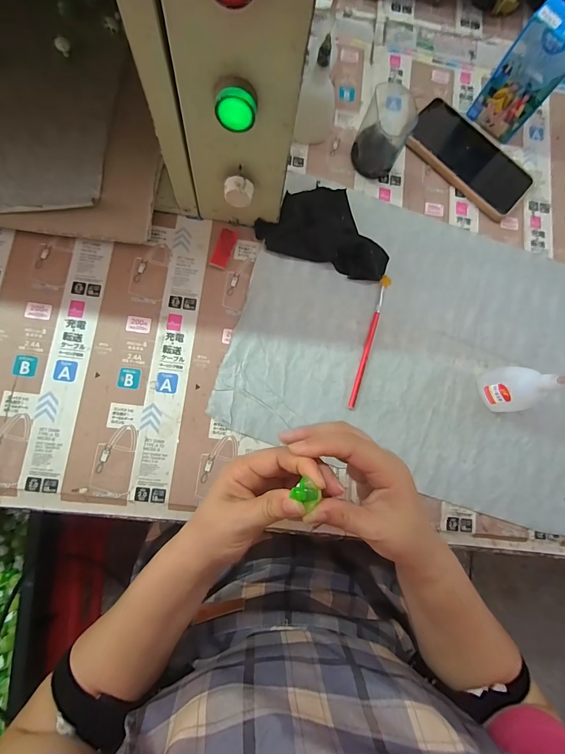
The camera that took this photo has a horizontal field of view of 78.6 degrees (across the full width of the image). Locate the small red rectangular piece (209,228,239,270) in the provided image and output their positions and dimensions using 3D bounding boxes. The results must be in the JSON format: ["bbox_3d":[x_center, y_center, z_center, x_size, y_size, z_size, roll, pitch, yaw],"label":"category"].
[{"bbox_3d":[-0.061,-0.136,0.367,0.018,0.005,0.044,19,80,-3],"label":"small red rectangular piece"}]

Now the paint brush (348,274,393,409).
[{"bbox_3d":[0.094,-0.040,0.367,0.010,0.005,0.152,18,80,-4],"label":"paint brush"}]

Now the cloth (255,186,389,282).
[{"bbox_3d":[0.052,-0.167,0.373,0.144,0.024,0.092,17,81,-4],"label":"cloth"}]

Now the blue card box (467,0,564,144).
[{"bbox_3d":[0.273,-0.336,0.383,0.066,0.102,0.041,40,80,0],"label":"blue card box"}]

